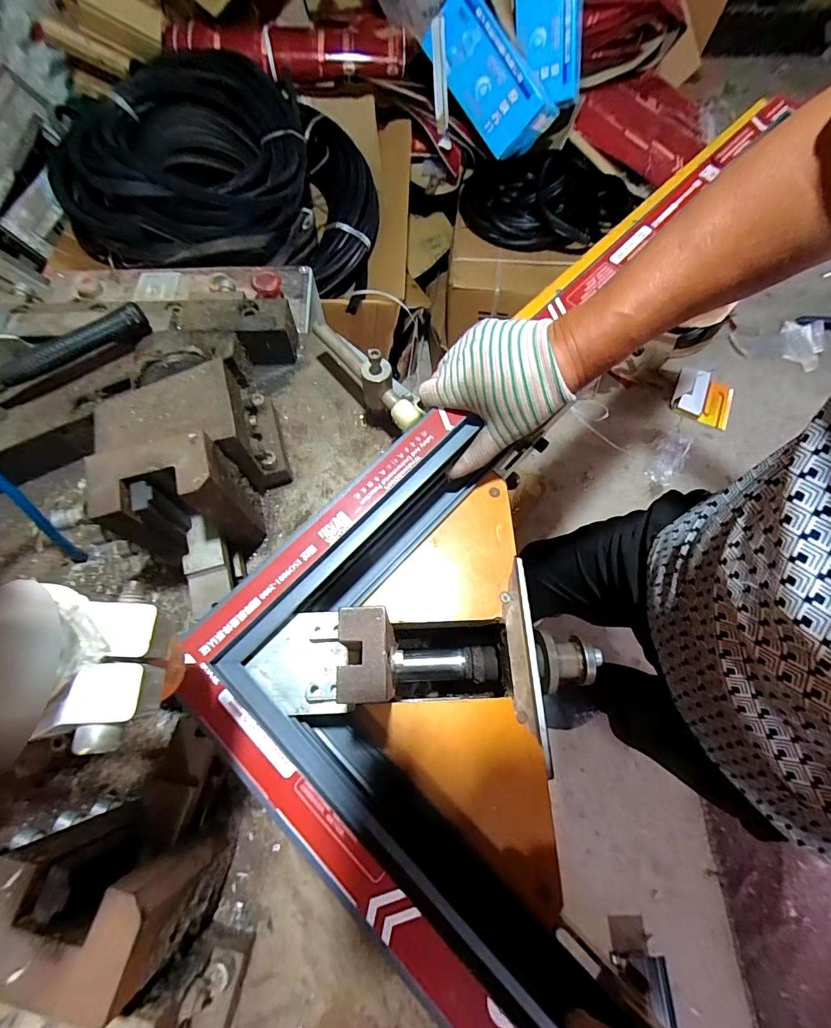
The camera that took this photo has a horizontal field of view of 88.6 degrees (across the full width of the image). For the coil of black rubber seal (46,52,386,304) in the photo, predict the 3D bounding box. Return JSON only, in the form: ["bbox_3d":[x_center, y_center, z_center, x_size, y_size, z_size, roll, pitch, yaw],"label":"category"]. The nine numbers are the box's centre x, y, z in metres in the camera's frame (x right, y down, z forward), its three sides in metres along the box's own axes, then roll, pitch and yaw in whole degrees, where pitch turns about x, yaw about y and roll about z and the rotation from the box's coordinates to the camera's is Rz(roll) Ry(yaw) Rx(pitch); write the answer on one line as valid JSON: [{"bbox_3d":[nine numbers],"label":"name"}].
[{"bbox_3d":[-0.495,-0.852,1.103,0.771,0.272,0.616,-8,68,-5],"label":"coil of black rubber seal"}]

